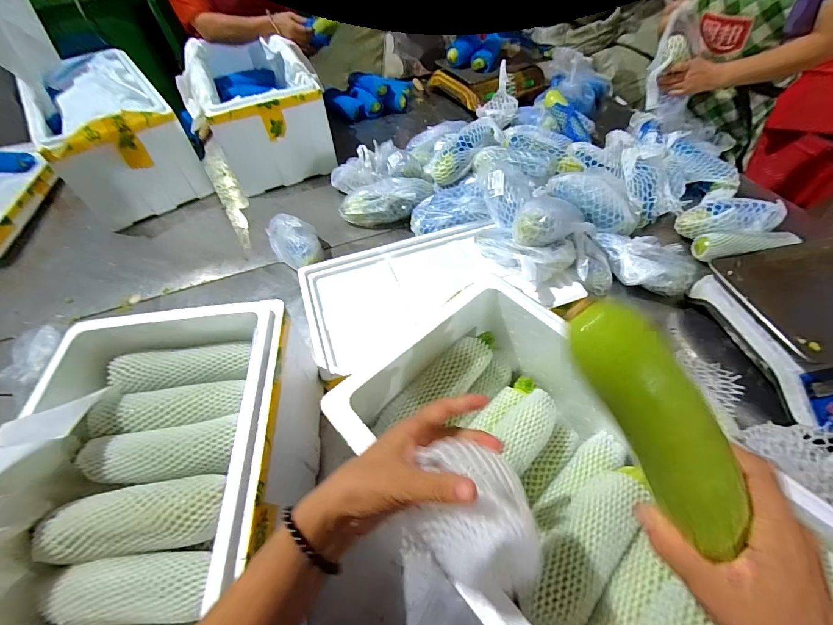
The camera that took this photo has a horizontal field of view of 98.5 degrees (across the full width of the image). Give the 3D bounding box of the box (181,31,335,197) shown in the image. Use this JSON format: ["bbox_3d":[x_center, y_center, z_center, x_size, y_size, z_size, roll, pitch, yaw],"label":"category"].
[{"bbox_3d":[-0.505,-0.632,1.115,0.335,0.241,0.503,-25,57,-15],"label":"box"}]

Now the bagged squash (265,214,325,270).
[{"bbox_3d":[-0.285,-0.168,0.861,0.107,0.076,0.182,-31,58,-19],"label":"bagged squash"}]

